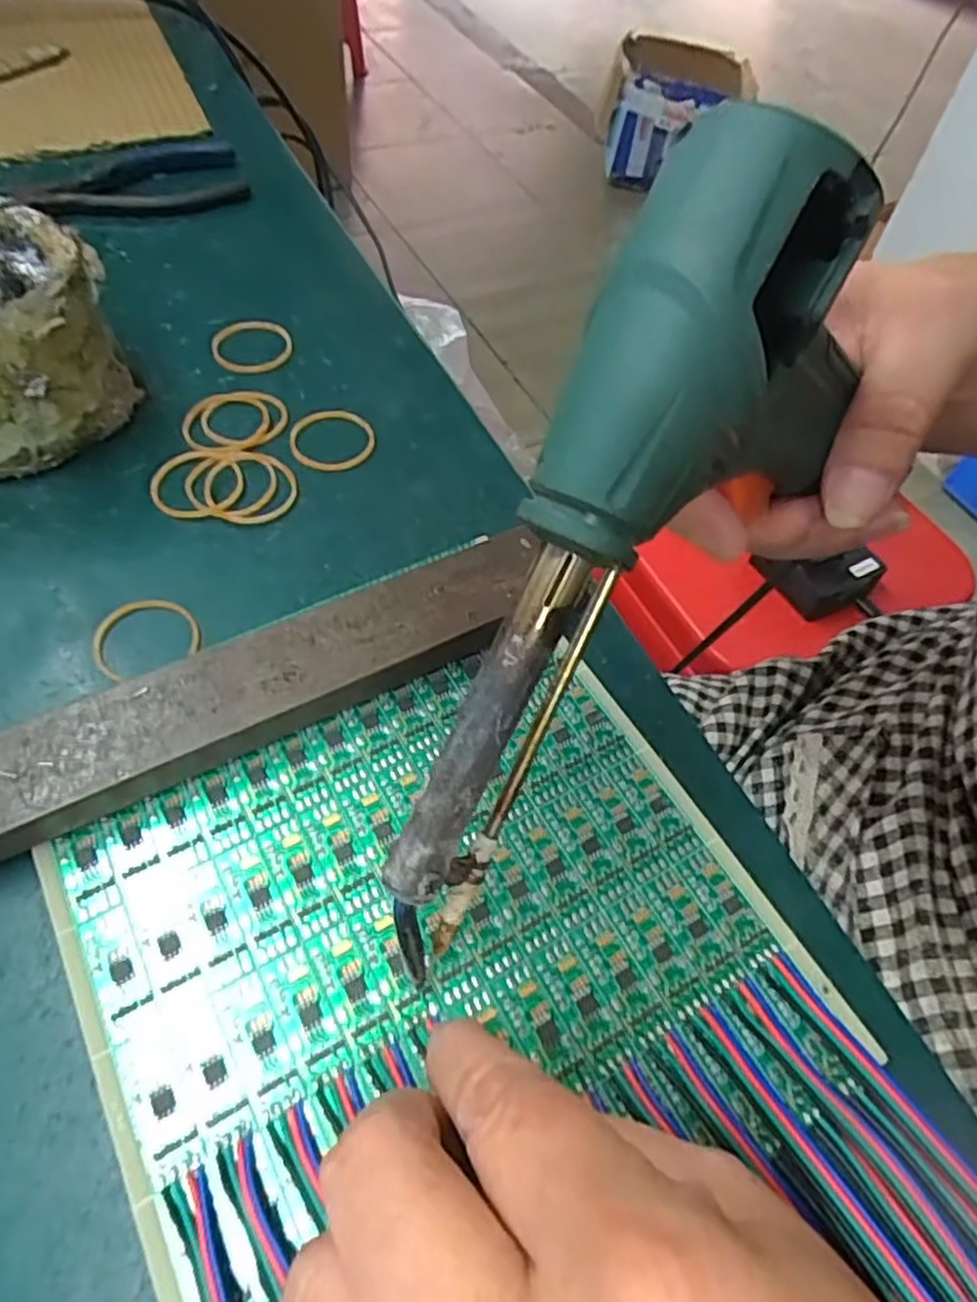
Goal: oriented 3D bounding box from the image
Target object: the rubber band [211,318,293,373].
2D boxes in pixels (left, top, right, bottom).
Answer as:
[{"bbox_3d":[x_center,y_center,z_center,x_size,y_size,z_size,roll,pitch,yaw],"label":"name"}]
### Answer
[{"bbox_3d":[-0.101,-0.132,0.319,0.033,0.004,0.034,1,57,-2],"label":"rubber band"}]

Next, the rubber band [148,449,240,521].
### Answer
[{"bbox_3d":[-0.108,-0.063,0.274,0.031,0.004,0.032,-4,57,-6],"label":"rubber band"}]

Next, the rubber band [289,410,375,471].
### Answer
[{"bbox_3d":[-0.061,-0.084,0.292,0.032,0.004,0.032,-7,58,-7],"label":"rubber band"}]

